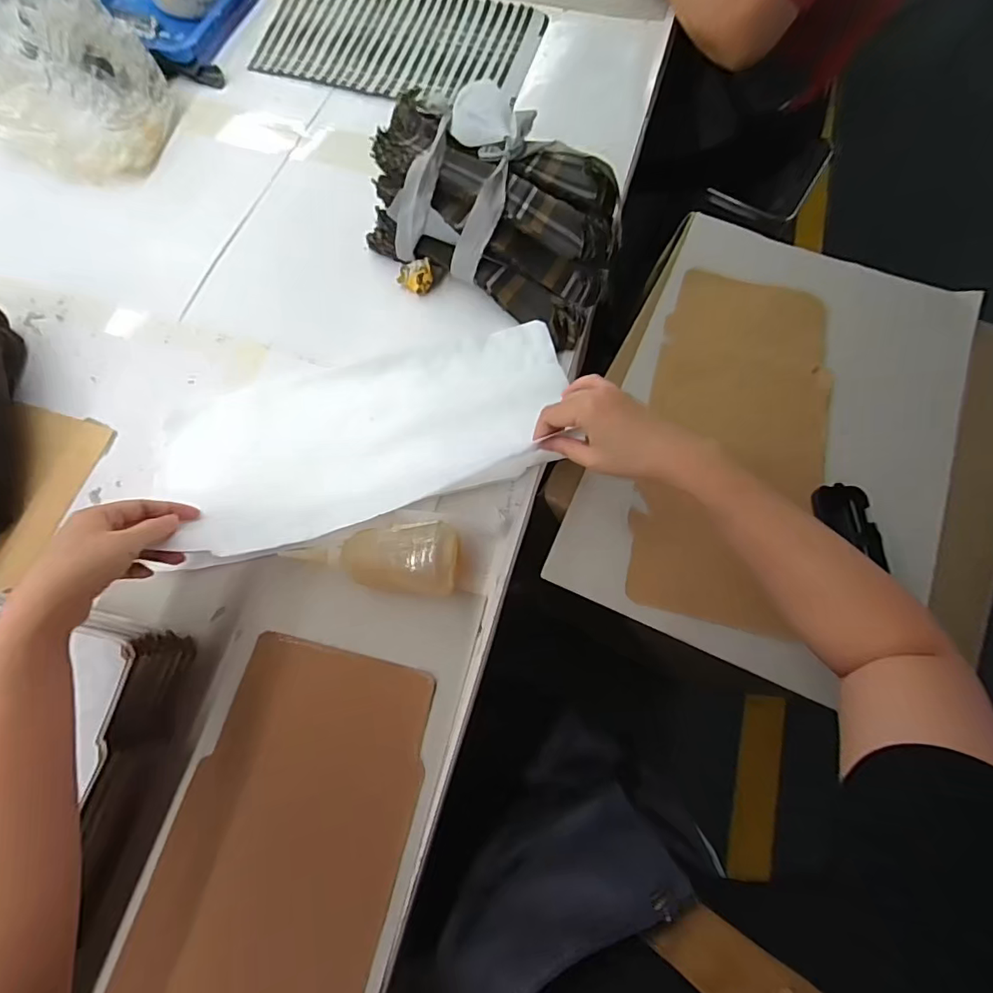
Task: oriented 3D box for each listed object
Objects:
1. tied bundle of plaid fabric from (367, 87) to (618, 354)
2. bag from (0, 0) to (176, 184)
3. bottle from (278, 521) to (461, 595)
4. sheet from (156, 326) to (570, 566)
[{"bbox_3d":[0.000,-0.335,0.569,0.306,0.112,0.193,28,72,9],"label":"tied bundle of plaid fabric"},{"bbox_3d":[-0.575,-0.547,0.608,0.236,0.175,0.207,-12,71,-5],"label":"bag"},{"bbox_3d":[-0.117,0.061,0.463,0.161,0.067,0.060,1,70,-1],"label":"bottle"},{"bbox_3d":[-0.130,-0.062,0.498,0.419,0.060,0.204,-13,71,-6],"label":"sheet"}]

